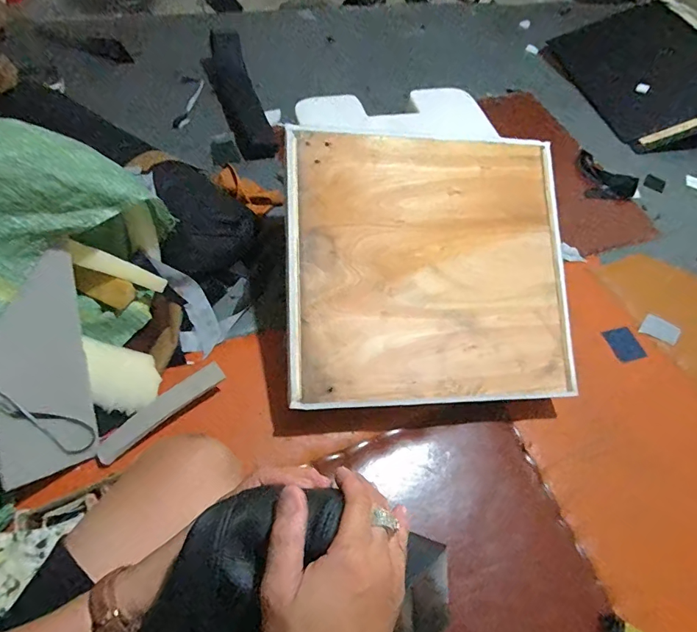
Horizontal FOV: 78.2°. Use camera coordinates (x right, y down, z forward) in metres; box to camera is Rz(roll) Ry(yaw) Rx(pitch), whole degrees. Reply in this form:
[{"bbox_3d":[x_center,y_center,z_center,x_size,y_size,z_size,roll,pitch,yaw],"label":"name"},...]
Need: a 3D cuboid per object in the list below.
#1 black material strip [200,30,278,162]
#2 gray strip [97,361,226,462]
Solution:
[{"bbox_3d":[-0.321,-0.635,1.262,0.114,0.081,0.434,-20,81,-15],"label":"black material strip"},{"bbox_3d":[-0.323,0.163,0.743,0.231,0.010,0.042,-37,96,-19],"label":"gray strip"}]

